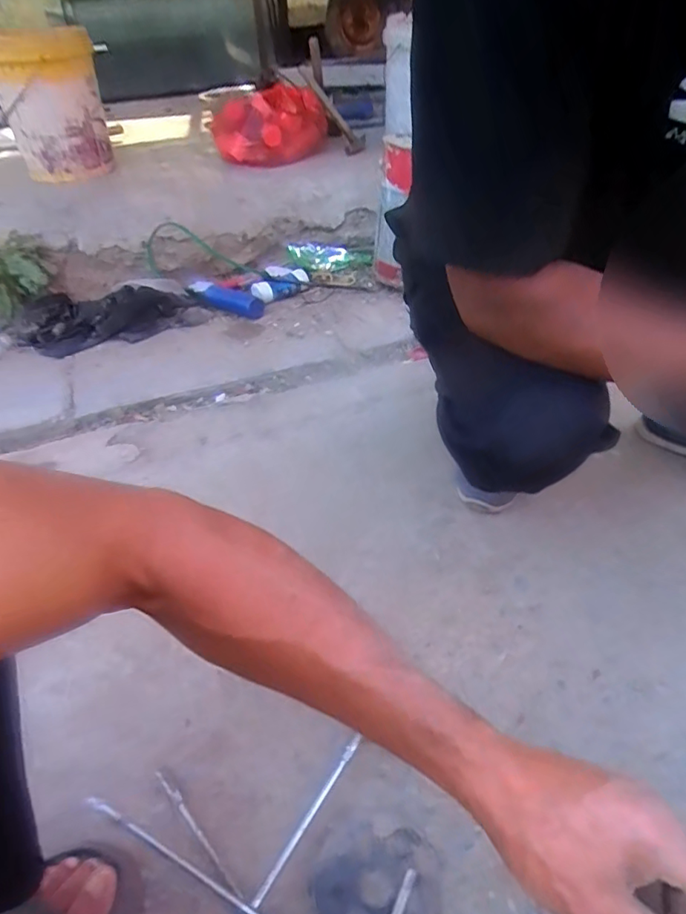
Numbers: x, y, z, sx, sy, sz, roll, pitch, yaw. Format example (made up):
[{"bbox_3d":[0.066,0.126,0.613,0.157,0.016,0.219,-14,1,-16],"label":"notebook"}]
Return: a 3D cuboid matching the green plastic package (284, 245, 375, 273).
[{"bbox_3d":[-0.041,-0.624,1.685,0.259,0.063,0.108,-6,37,-24],"label":"green plastic package"}]

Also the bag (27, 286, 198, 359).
[{"bbox_3d":[-0.645,-0.373,1.446,0.468,0.107,0.188,-7,39,-1],"label":"bag"}]

